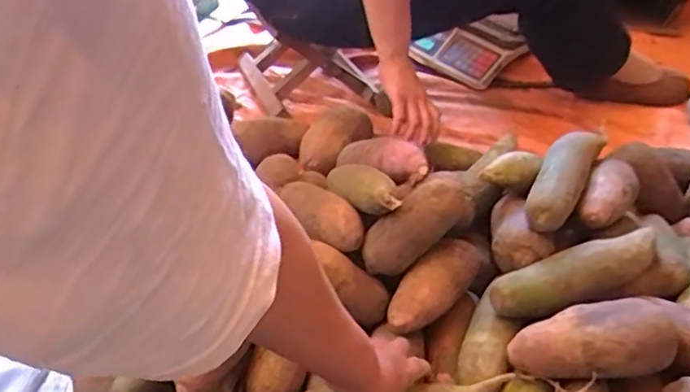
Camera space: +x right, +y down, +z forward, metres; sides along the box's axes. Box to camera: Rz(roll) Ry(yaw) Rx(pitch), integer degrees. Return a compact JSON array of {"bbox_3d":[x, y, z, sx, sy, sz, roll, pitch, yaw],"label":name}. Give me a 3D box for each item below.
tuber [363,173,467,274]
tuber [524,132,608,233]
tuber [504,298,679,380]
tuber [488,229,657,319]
[{"bbox_3d":[0.082,0.036,0.735,0.071,0.150,0.050,32,18,-42],"label":"tuber"},{"bbox_3d":[0.270,-0.031,0.772,0.057,0.059,0.184,21,43,21],"label":"tuber"},{"bbox_3d":[0.248,0.144,0.639,0.160,0.052,0.076,-13,36,16],"label":"tuber"},{"bbox_3d":[0.269,0.087,0.706,0.214,0.050,0.063,-13,42,-18],"label":"tuber"}]

